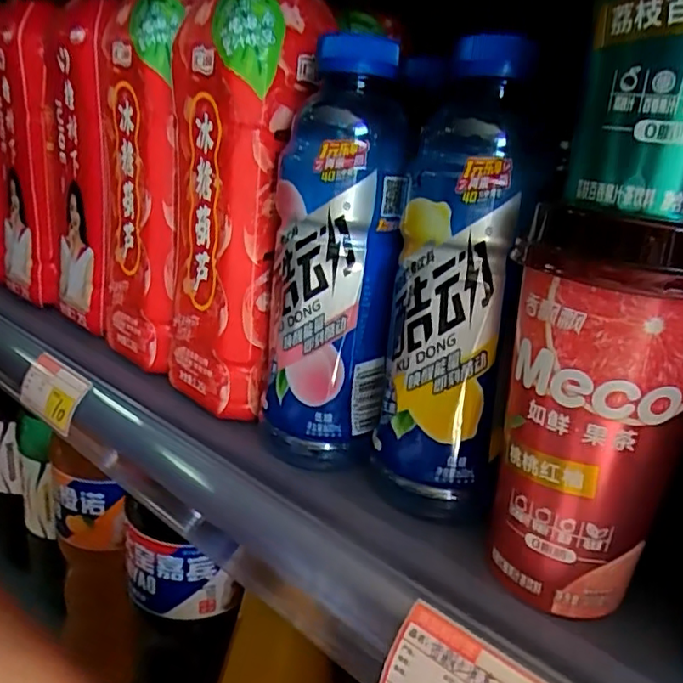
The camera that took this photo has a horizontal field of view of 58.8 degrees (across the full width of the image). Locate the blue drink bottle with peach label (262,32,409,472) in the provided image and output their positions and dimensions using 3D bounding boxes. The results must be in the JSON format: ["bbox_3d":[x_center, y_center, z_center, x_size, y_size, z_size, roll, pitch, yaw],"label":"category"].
[{"bbox_3d":[-0.005,-0.039,0.312,0.065,0.201,0.061,4,22,-1],"label":"blue drink bottle with peach label"}]

